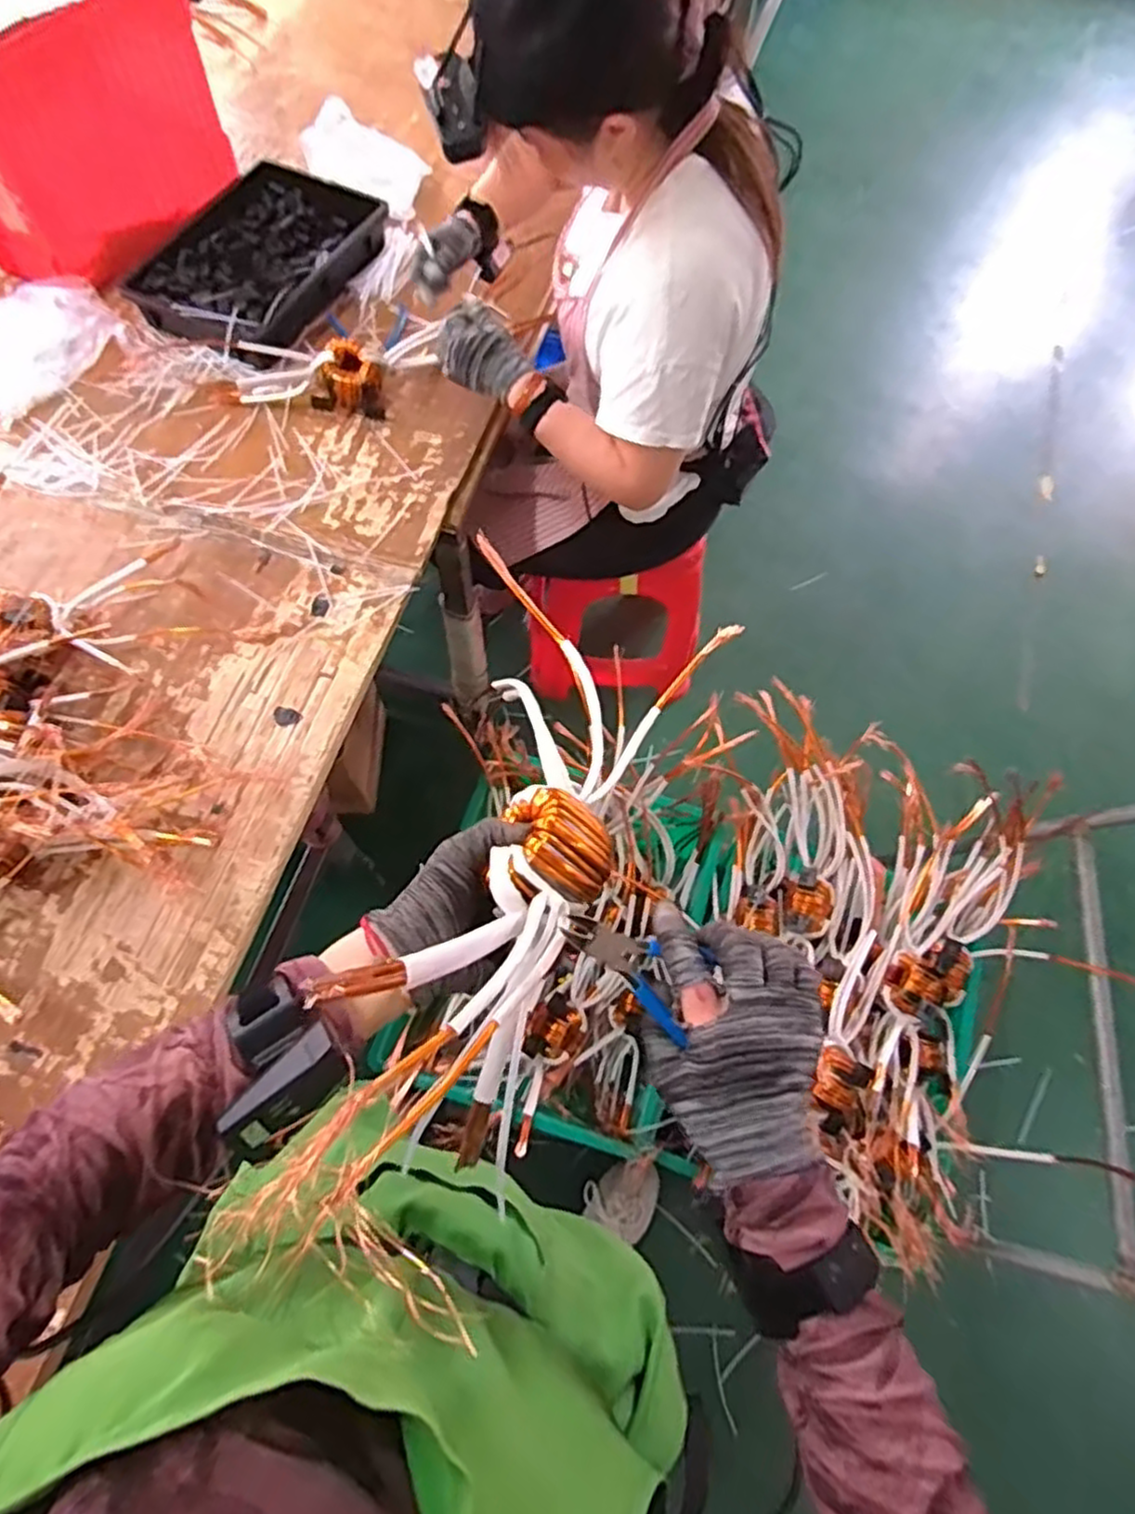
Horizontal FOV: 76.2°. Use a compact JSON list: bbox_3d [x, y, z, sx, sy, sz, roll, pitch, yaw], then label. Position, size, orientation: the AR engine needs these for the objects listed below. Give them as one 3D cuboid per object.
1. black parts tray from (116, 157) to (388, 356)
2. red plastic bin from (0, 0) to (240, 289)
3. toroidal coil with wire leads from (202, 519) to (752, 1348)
[{"bbox_3d":[-0.467,-0.780,1.132,0.270,0.051,0.397,30,68,10],"label":"black parts tray"},{"bbox_3d":[-0.683,-0.907,1.040,0.155,0.284,0.406,35,69,12],"label":"red plastic bin"},{"bbox_3d":[-0.027,0.018,0.498,0.185,0.097,0.591,18,40,8],"label":"toroidal coil with wire leads"}]

